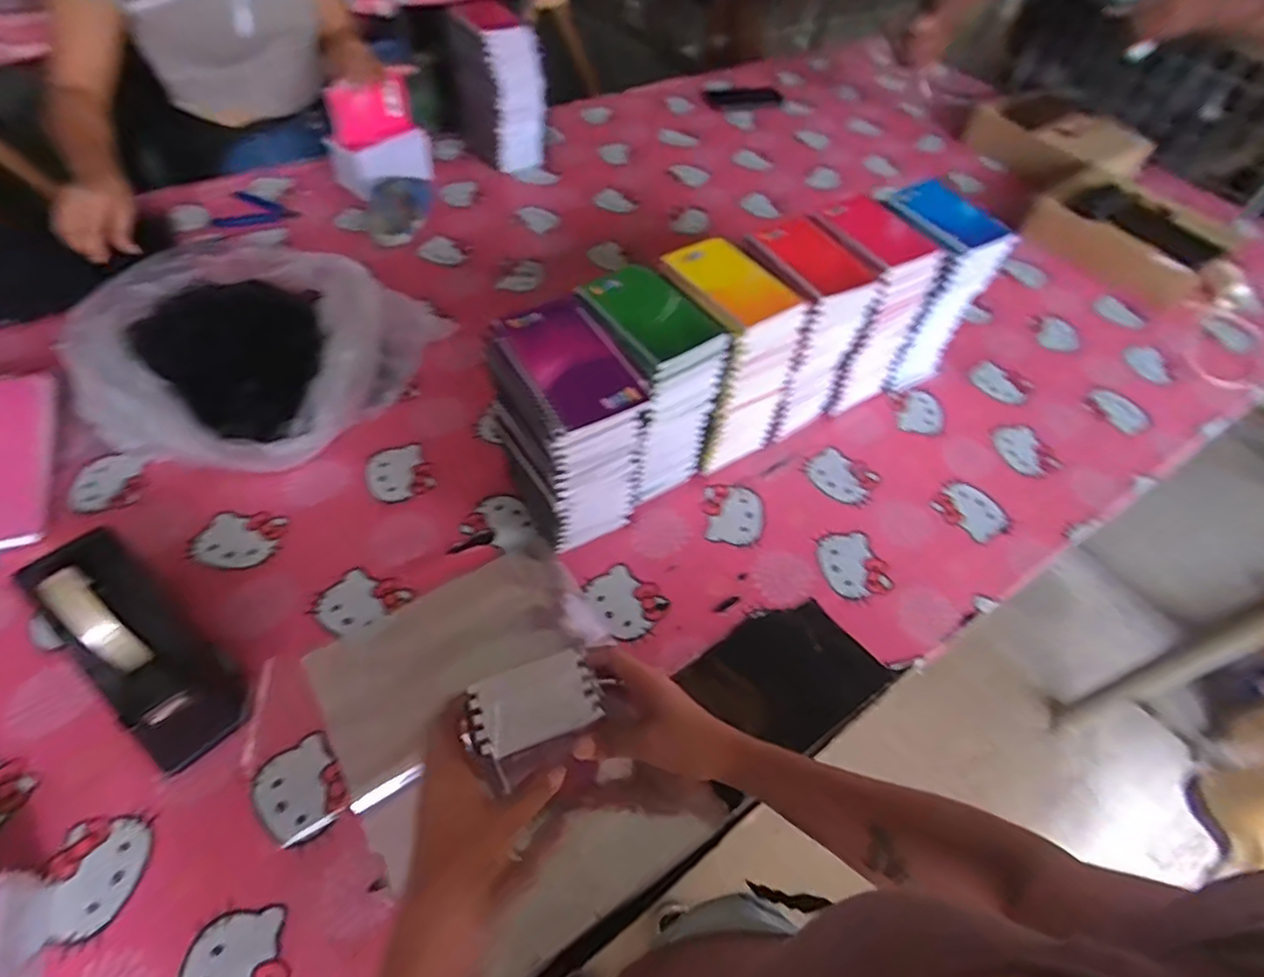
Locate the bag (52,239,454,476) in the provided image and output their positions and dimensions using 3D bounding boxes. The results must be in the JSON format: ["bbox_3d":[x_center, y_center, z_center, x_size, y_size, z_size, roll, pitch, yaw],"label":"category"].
[{"bbox_3d":[-0.448,-0.163,0.751,0.352,0.108,0.306,19,54,10],"label":"bag"}]

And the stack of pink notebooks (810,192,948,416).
[{"bbox_3d":[0.262,-0.215,0.785,0.109,0.215,0.134,-29,60,-24],"label":"stack of pink notebooks"}]

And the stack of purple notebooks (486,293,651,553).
[{"bbox_3d":[-0.058,-0.050,0.633,0.105,0.223,0.149,-29,61,-24],"label":"stack of purple notebooks"}]

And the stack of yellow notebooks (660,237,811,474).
[{"bbox_3d":[0.092,-0.143,0.713,0.101,0.222,0.141,-32,62,-25],"label":"stack of yellow notebooks"}]

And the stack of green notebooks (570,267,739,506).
[{"bbox_3d":[0.009,-0.102,0.678,0.101,0.219,0.128,-28,60,-23],"label":"stack of green notebooks"}]

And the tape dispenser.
[{"bbox_3d":[-0.404,0.129,0.530,0.211,0.126,0.080,38,59,22],"label":"tape dispenser"}]

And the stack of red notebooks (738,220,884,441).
[{"bbox_3d":[0.181,-0.179,0.750,0.105,0.217,0.125,-25,59,-21],"label":"stack of red notebooks"}]

